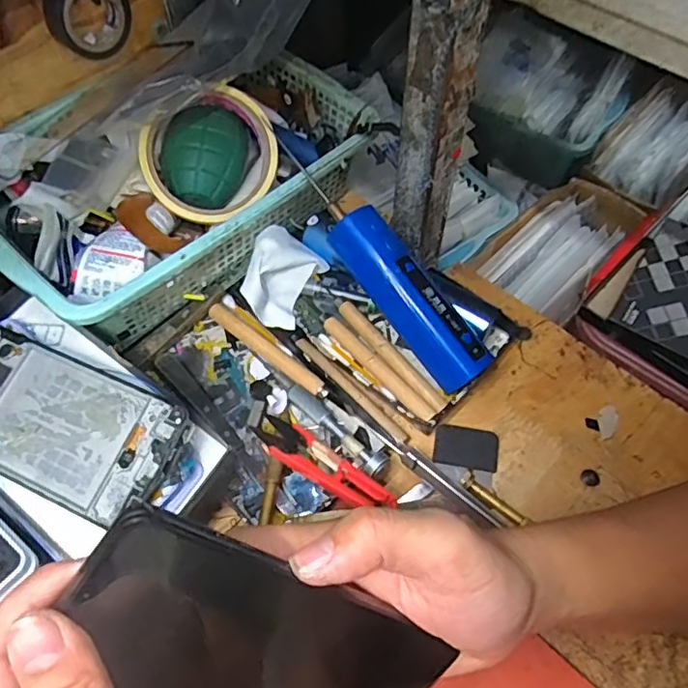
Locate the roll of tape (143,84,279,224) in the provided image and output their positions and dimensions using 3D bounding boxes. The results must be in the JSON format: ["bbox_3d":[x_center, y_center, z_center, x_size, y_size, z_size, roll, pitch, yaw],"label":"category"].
[{"bbox_3d":[-0.096,-0.135,0.407,0.093,0.077,0.029,-25,19,-8],"label":"roll of tape"}]

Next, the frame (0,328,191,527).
[{"bbox_3d":[-0.163,0.041,0.315,0.145,0.014,0.067,21,61,13],"label":"frame"}]

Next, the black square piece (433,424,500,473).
[{"bbox_3d":[0.078,0.065,0.364,0.040,0.004,0.026,8,59,5],"label":"black square piece"}]

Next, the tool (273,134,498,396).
[{"bbox_3d":[0.024,-0.055,0.376,0.033,0.027,0.193,-35,82,-20],"label":"tool"}]

